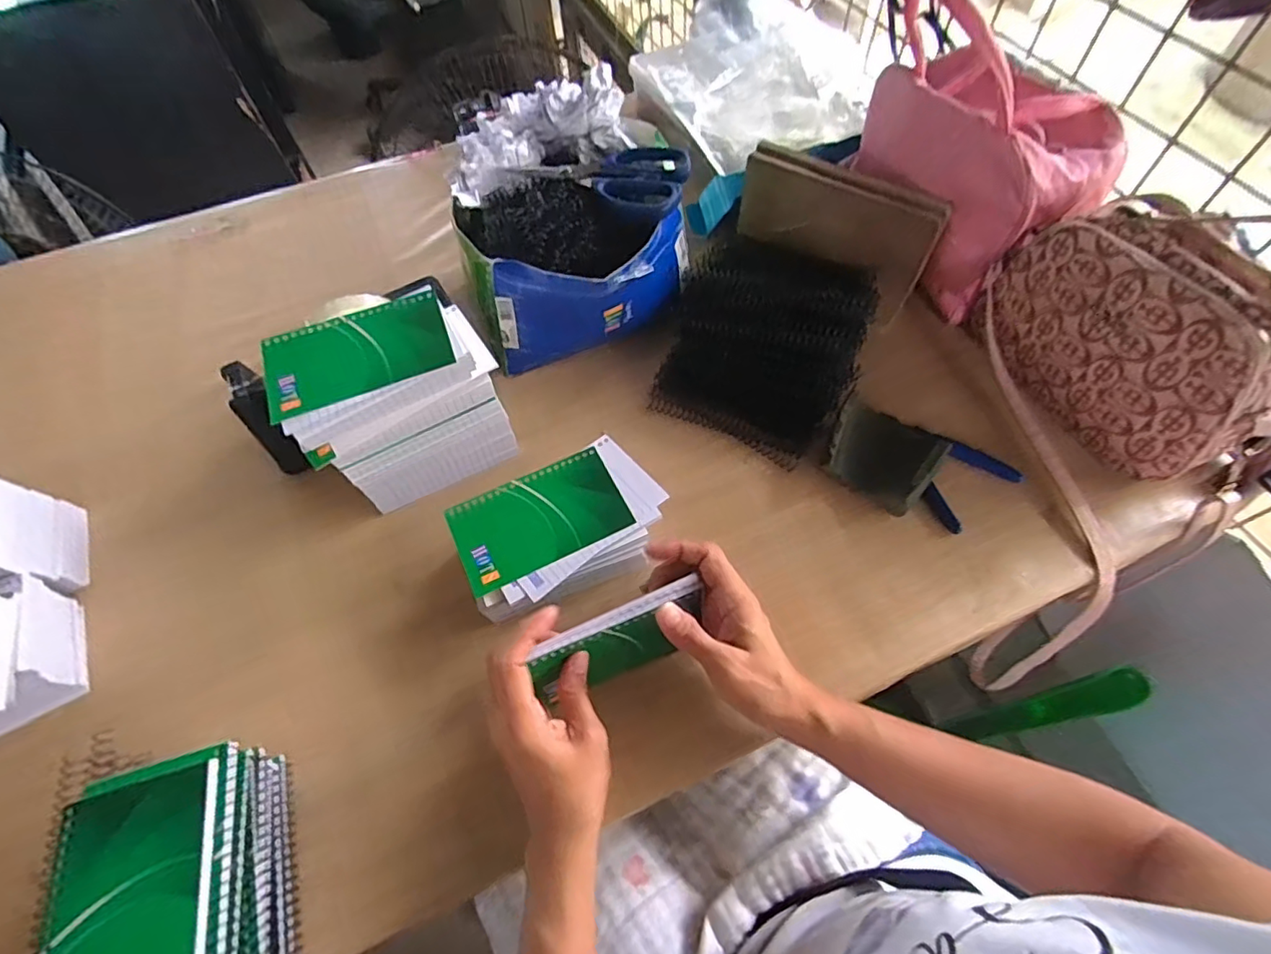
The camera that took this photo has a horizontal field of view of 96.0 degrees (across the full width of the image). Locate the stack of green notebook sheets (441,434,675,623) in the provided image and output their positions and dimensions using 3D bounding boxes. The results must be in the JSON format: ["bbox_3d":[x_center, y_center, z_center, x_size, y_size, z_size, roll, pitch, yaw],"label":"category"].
[{"bbox_3d":[-0.055,0.049,0.459,0.157,0.057,0.110,-23,62,-10],"label":"stack of green notebook sheets"}]

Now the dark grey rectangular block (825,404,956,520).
[{"bbox_3d":[0.209,-0.021,0.484,0.086,0.039,0.082,32,67,19],"label":"dark grey rectangular block"}]

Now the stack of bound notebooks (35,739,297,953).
[{"bbox_3d":[-0.259,0.244,0.334,0.089,0.096,0.133,-18,61,-7],"label":"stack of bound notebooks"}]

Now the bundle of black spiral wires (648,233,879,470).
[{"bbox_3d":[0.108,-0.112,0.506,0.169,0.101,0.148,20,63,14],"label":"bundle of black spiral wires"}]

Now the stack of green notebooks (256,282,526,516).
[{"bbox_3d":[-0.187,-0.054,0.477,0.143,0.154,0.087,-29,63,-13],"label":"stack of green notebooks"}]

